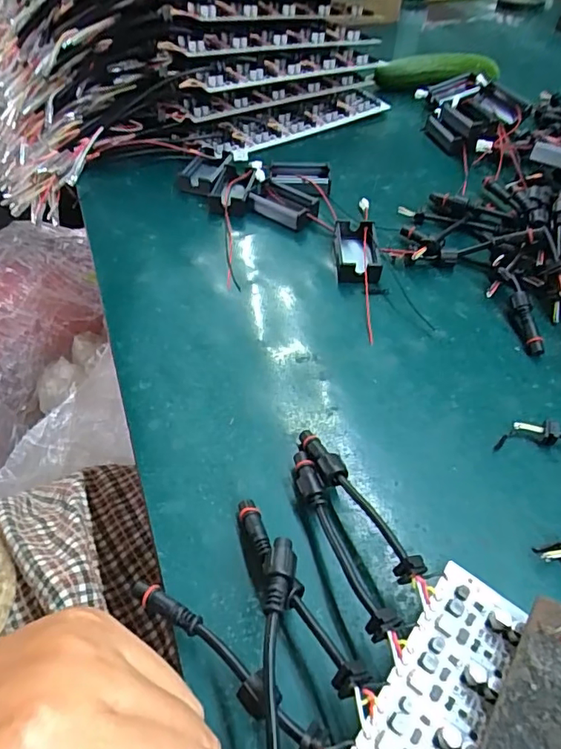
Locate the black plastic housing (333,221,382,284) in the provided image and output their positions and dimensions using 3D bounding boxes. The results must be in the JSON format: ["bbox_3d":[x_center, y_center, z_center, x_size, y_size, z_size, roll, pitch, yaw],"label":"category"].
[{"bbox_3d":[0.056,-0.091,0.380,0.030,0.015,0.056,1,50,0],"label":"black plastic housing"}]

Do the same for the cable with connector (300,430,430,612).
[{"bbox_3d":[0.035,0.062,0.241,0.012,0.033,0.102,-21,53,-18],"label":"cable with connector"}]

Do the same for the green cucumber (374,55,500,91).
[{"bbox_3d":[0.174,-0.330,0.569,0.144,0.033,0.031,-16,52,-14],"label":"green cucumber"}]

